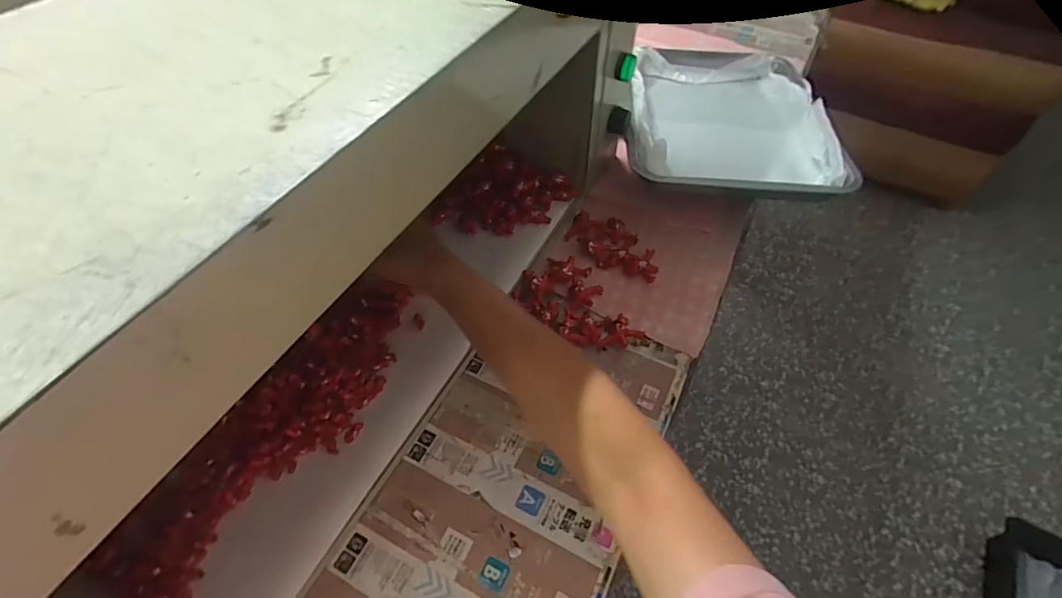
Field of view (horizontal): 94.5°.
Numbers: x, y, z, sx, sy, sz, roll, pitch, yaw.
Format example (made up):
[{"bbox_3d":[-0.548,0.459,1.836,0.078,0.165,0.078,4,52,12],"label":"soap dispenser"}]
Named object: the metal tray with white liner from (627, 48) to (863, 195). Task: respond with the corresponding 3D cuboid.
[{"bbox_3d":[0.257,-0.250,0.671,0.244,0.046,0.362,5,47,4],"label":"metal tray with white liner"}]

